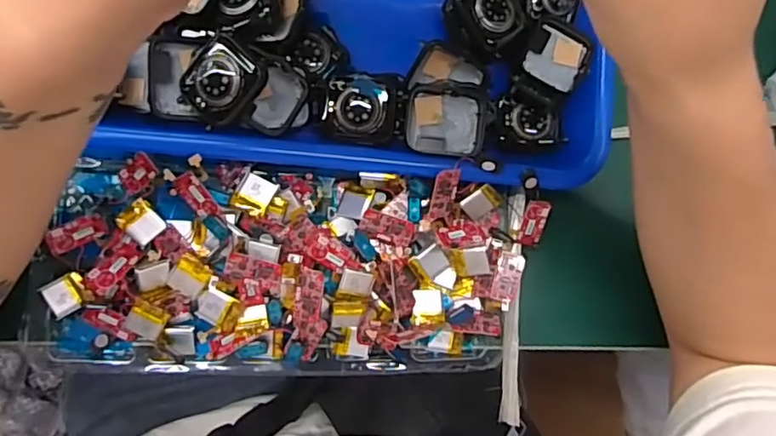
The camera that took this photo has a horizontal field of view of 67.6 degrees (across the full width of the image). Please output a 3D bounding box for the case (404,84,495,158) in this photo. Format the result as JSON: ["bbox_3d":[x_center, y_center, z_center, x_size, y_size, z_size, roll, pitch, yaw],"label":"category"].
[{"bbox_3d":[0.032,-0.052,0.314,0.044,0.012,0.036,7,85,-8],"label":"case"}]

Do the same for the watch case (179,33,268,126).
[{"bbox_3d":[-0.084,-0.069,0.293,0.036,0.012,0.042,42,109,-1],"label":"watch case"}]

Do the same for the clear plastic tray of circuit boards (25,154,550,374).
[{"bbox_3d":[-0.048,0.030,0.319,0.272,0.041,0.113,4,85,-8],"label":"clear plastic tray of circuit boards"}]

